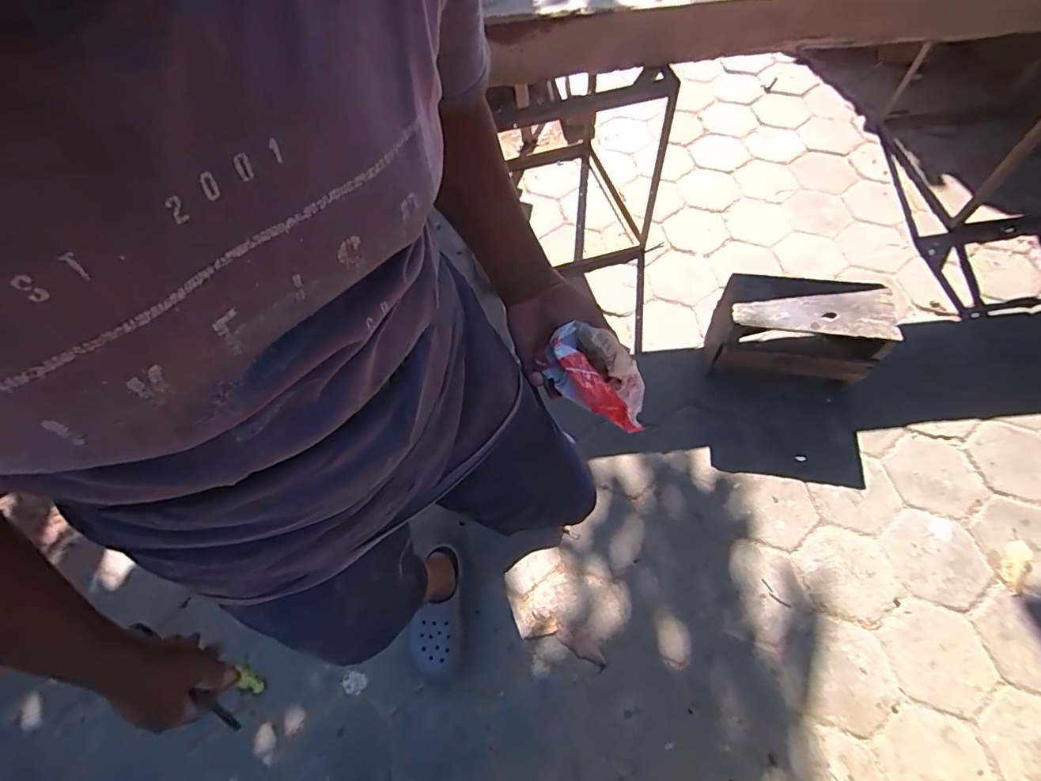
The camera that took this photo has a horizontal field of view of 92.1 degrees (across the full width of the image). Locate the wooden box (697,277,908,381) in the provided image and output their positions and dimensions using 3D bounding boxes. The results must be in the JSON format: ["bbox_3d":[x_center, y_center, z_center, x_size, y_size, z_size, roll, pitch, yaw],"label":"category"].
[{"bbox_3d":[0.672,-0.142,1.243,0.356,0.260,0.153,9,62,8],"label":"wooden box"}]

